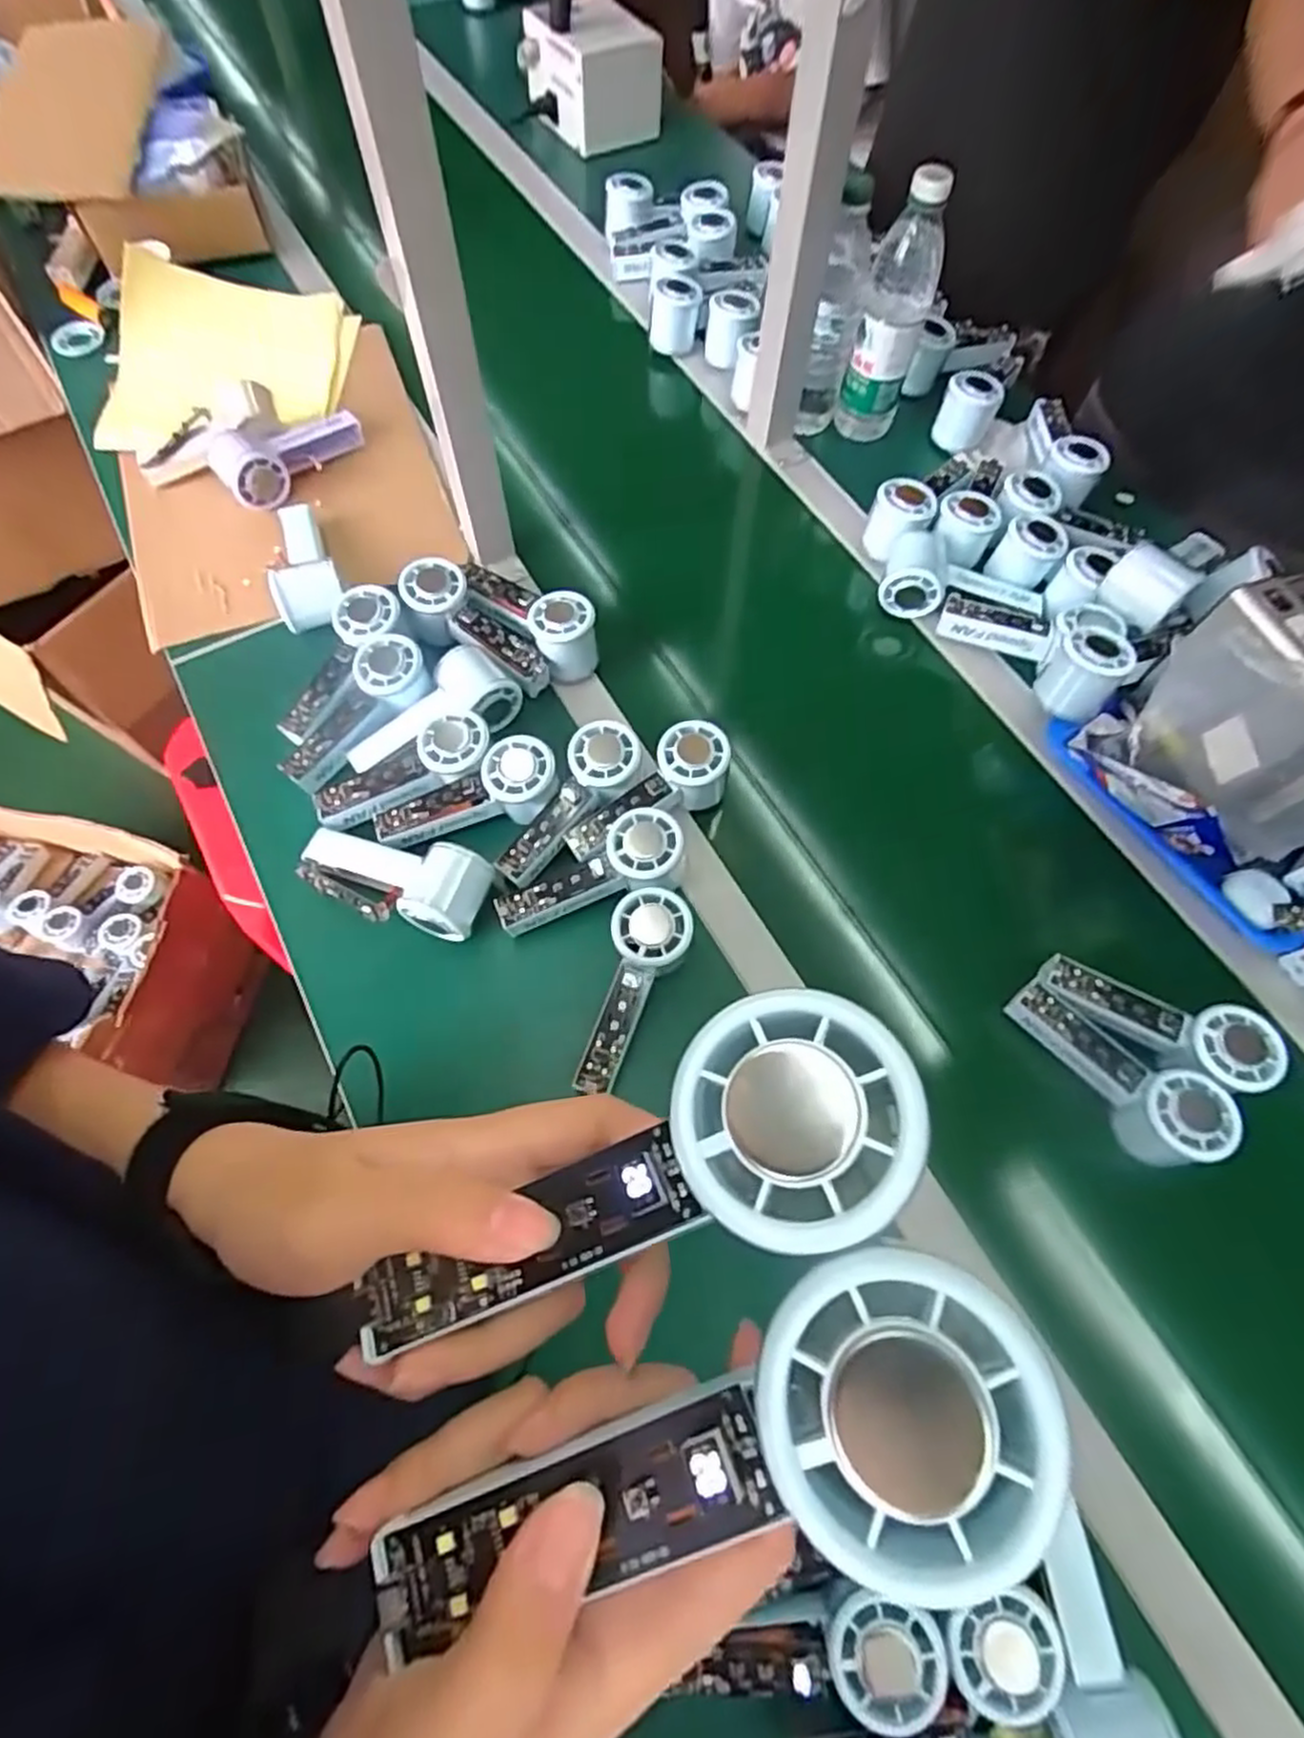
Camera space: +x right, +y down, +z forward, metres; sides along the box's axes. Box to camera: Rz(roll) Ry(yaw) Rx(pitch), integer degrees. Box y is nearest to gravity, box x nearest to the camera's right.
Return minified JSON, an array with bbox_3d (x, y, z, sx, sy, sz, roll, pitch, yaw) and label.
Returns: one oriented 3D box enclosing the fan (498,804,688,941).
[{"bbox_3d":[-0.046,0.006,0.571,0.152,0.041,0.068,-25,68,7],"label":"fan"}]

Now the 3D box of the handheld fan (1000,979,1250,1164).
[{"bbox_3d":[0.332,0.145,0.523,0.058,0.059,0.132,-40,73,-16],"label":"handheld fan"}]

